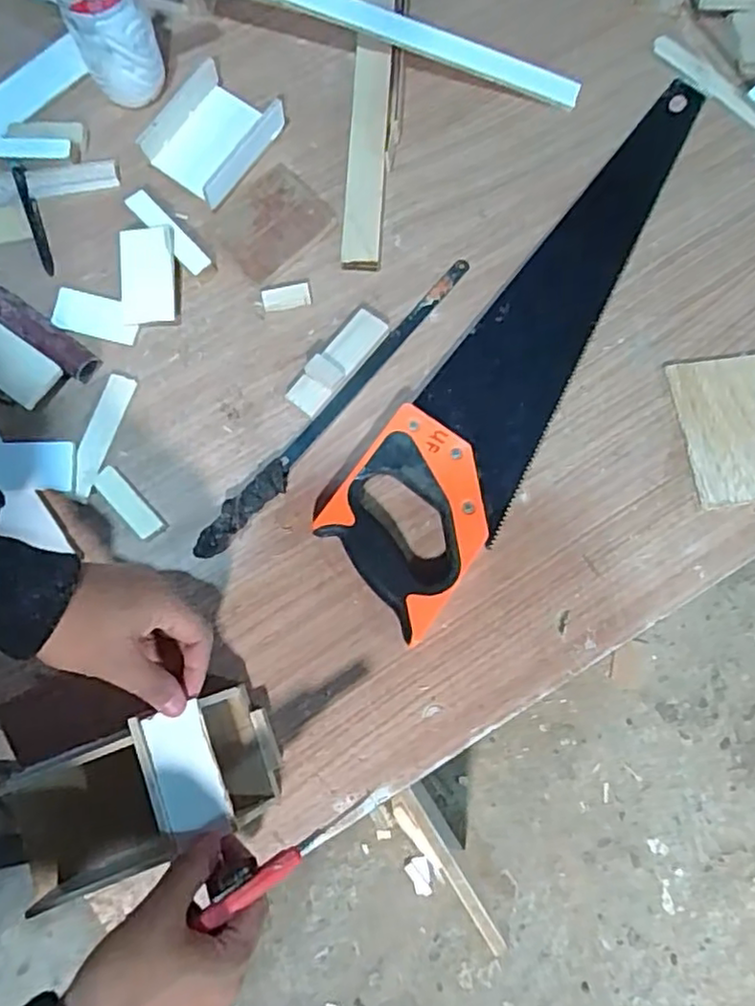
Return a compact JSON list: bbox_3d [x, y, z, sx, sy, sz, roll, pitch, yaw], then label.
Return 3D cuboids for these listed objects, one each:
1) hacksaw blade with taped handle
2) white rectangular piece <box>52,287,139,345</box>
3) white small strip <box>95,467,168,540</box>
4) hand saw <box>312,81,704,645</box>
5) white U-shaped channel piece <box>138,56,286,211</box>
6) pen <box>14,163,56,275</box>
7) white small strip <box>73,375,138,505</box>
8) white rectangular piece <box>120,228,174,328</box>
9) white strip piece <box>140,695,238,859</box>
[{"bbox_3d":[-0.030,-0.080,0.519,0.024,0.019,0.312,39,81,7],"label":"hacksaw blade with taped handle"},{"bbox_3d":[-0.227,-0.151,0.538,0.070,0.004,0.035,16,79,2],"label":"white rectangular piece"},{"bbox_3d":[-0.189,0.001,0.507,0.063,0.008,0.021,44,82,7],"label":"white small strip"},{"bbox_3d":[0.142,-0.136,0.530,0.113,0.025,0.498,38,81,6],"label":"hand saw"},{"bbox_3d":[-0.143,-0.311,0.562,0.091,0.021,0.099,35,81,6],"label":"white U-shaped channel piece"},{"bbox_3d":[-0.285,-0.234,0.553,0.012,0.011,0.097,-19,80,-4],"label":"pen"},{"bbox_3d":[-0.216,-0.052,0.518,0.021,0.006,0.102,16,79,3],"label":"white small strip"},{"bbox_3d":[-0.186,-0.183,0.540,0.044,0.007,0.075,-2,91,-2],"label":"white rectangular piece"},{"bbox_3d":[-0.121,0.170,0.418,0.038,0.006,0.077,-20,80,-4],"label":"white strip piece"}]

